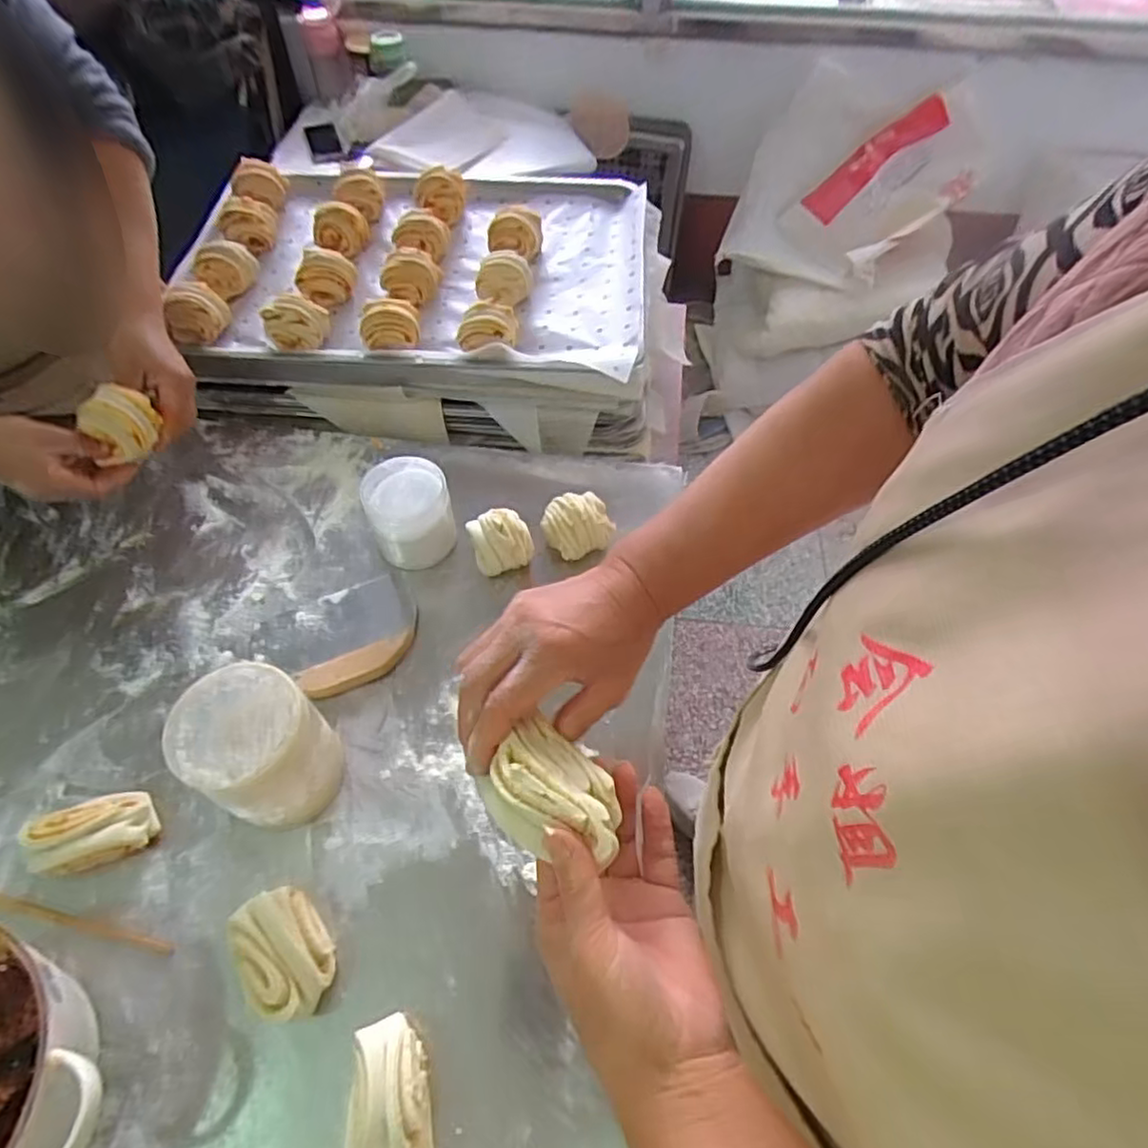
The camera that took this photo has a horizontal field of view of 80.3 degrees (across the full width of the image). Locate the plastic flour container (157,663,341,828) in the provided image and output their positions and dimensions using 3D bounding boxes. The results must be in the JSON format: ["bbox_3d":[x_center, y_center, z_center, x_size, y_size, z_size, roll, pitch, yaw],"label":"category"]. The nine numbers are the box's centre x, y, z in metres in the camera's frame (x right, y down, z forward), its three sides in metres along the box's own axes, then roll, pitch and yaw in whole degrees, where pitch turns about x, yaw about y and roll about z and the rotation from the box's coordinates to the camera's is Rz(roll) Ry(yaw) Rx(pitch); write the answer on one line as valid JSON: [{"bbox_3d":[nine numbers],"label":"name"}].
[{"bbox_3d":[-0.245,0.140,0.541,0.091,0.122,0.092,0,57,-1],"label":"plastic flour container"}]

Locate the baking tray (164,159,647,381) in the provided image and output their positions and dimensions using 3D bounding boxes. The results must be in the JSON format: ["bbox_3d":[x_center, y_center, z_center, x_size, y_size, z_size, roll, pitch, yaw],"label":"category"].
[{"bbox_3d":[-0.199,-0.420,0.901,0.580,0.066,0.423,6,57,3],"label":"baking tray"}]

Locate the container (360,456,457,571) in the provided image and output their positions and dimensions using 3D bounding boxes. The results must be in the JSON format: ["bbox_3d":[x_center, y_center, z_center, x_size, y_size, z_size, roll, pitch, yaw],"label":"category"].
[{"bbox_3d":[-0.169,-0.061,0.705,0.081,0.086,0.081,0,57,-1],"label":"container"}]

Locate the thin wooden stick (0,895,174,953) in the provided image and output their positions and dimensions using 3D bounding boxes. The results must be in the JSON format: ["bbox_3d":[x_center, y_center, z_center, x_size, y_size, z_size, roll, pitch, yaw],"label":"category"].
[{"bbox_3d":[-0.416,0.266,0.533,0.214,0.007,0.011,11,57,6],"label":"thin wooden stick"}]

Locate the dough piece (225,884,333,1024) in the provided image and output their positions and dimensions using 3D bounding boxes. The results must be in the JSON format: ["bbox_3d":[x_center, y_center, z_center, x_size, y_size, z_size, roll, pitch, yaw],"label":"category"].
[{"bbox_3d":[-0.213,0.279,0.503,0.054,0.045,0.087,-31,62,-19],"label":"dough piece"}]

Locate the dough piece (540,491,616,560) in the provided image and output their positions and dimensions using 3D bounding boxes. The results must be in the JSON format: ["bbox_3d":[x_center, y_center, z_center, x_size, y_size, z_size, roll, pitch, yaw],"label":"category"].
[{"bbox_3d":[0.004,-0.050,0.721,0.069,0.056,0.061,-22,60,-14],"label":"dough piece"}]

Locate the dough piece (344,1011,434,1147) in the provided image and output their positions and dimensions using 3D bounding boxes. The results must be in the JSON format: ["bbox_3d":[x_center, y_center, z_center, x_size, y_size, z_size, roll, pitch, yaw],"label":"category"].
[{"bbox_3d":[-0.120,0.351,0.452,0.052,0.047,0.093,-3,57,-3],"label":"dough piece"}]

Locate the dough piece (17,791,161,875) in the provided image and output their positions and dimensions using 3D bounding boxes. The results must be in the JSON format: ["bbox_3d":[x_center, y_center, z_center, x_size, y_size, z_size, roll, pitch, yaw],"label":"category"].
[{"bbox_3d":[-0.390,0.209,0.550,0.091,0.044,0.050,-19,59,-13],"label":"dough piece"}]

